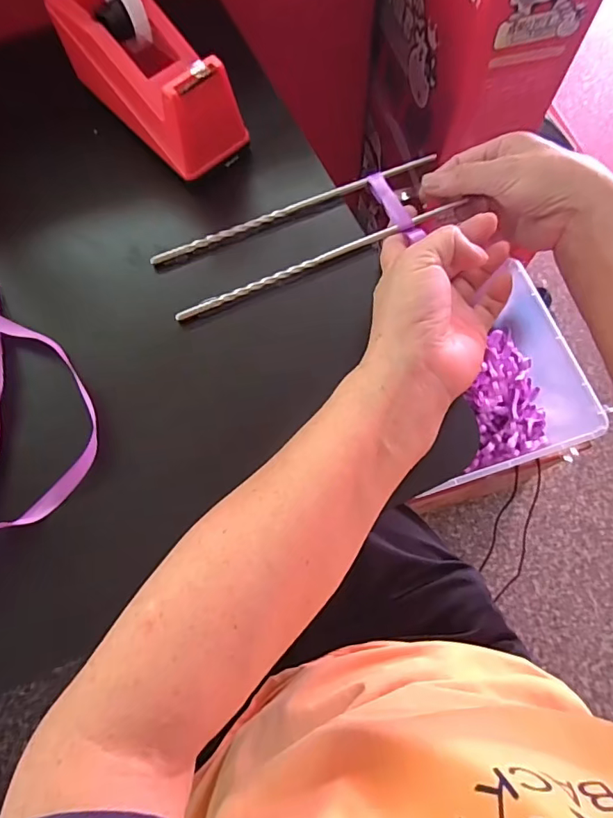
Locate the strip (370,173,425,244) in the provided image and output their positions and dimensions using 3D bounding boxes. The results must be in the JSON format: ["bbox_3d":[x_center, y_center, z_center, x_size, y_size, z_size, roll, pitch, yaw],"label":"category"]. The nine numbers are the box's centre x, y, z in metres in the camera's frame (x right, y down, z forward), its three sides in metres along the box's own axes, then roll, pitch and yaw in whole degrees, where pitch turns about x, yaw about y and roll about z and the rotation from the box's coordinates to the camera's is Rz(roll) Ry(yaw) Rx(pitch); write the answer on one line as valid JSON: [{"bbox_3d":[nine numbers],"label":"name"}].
[{"bbox_3d":[0.063,-0.147,0.352,0.014,0.006,0.061,-26,74,-9],"label":"strip"}]

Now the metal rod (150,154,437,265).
[{"bbox_3d":[-0.007,-0.146,0.356,0.219,0.010,0.010,-23,69,-6],"label":"metal rod"}]

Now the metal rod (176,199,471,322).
[{"bbox_3d":[0.004,-0.102,0.341,0.198,0.009,0.009,-25,69,-9],"label":"metal rod"}]

